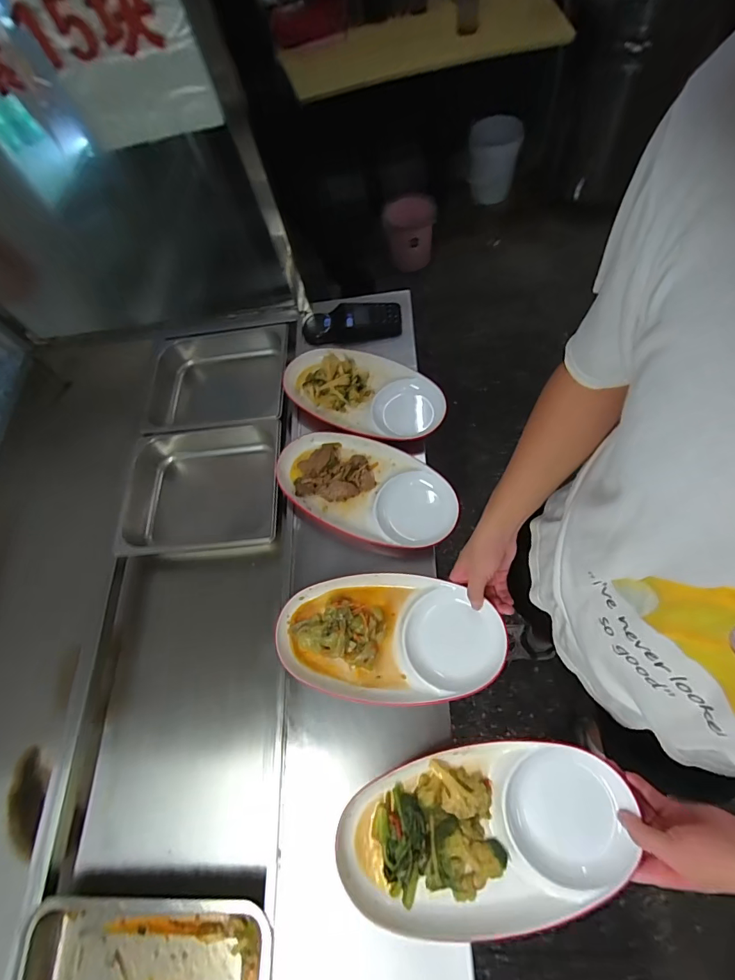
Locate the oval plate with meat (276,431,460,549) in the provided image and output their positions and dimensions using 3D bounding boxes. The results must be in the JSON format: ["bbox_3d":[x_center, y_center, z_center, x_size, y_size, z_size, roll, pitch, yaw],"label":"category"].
[{"bbox_3d":[-0.010,-0.004,0.761,0.342,0.059,0.184,17,67,15],"label":"oval plate with meat"}]

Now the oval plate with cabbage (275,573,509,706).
[{"bbox_3d":[0.022,0.215,0.628,0.334,0.047,0.172,-5,69,17],"label":"oval plate with cabbage"}]

